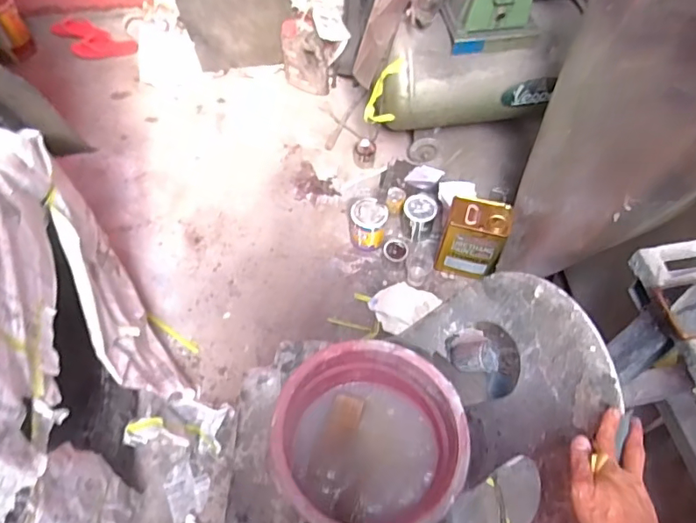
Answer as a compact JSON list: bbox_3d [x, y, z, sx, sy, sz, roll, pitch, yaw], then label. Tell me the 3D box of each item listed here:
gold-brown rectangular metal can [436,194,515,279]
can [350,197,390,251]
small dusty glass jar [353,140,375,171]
[{"bbox_3d":[0.356,-0.063,1.479,0.169,0.252,0.108,20,60,9],"label":"gold-brown rectangular metal can"},{"bbox_3d":[0.061,-0.109,1.574,0.108,0.152,0.116,1,59,-2],"label":"can"},{"bbox_3d":[0.058,-0.367,1.768,0.071,0.083,0.077,1,59,-2],"label":"small dusty glass jar"}]

